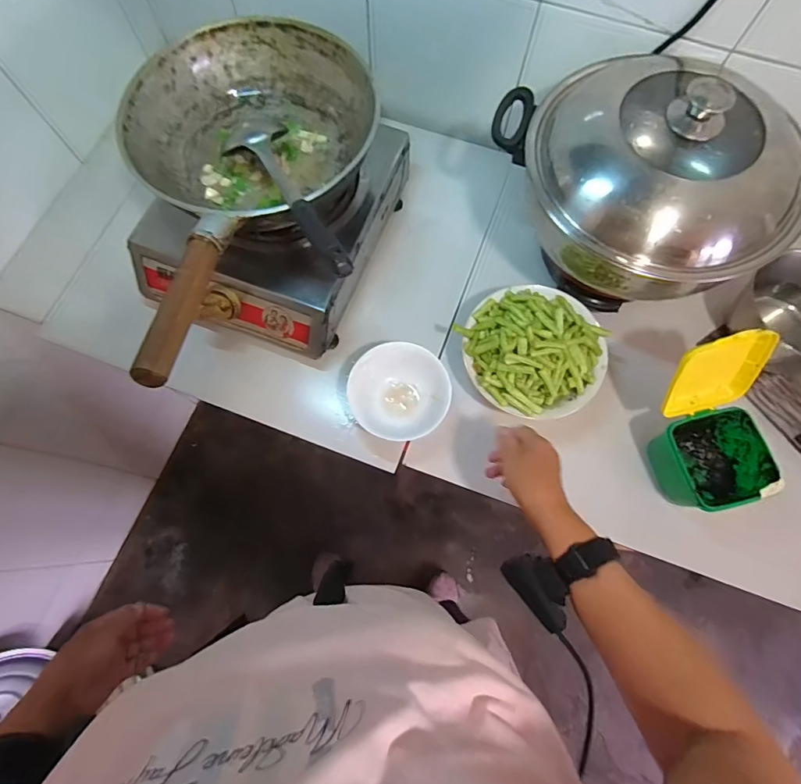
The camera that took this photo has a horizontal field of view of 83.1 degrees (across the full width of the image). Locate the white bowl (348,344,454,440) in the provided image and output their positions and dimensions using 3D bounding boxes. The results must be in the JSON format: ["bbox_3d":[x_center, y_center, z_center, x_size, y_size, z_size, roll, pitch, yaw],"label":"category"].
[{"bbox_3d":[-0.001,0.003,0.631,0.133,0.055,0.132,0,74,-1],"label":"white bowl"}]

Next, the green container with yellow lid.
[{"bbox_3d":[0.382,0.049,0.560,0.110,0.189,0.174,-12,75,-4],"label":"green container with yellow lid"}]

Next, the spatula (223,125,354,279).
[{"bbox_3d":[-0.120,-0.223,0.494,0.073,0.032,0.298,-28,58,-8],"label":"spatula"}]

